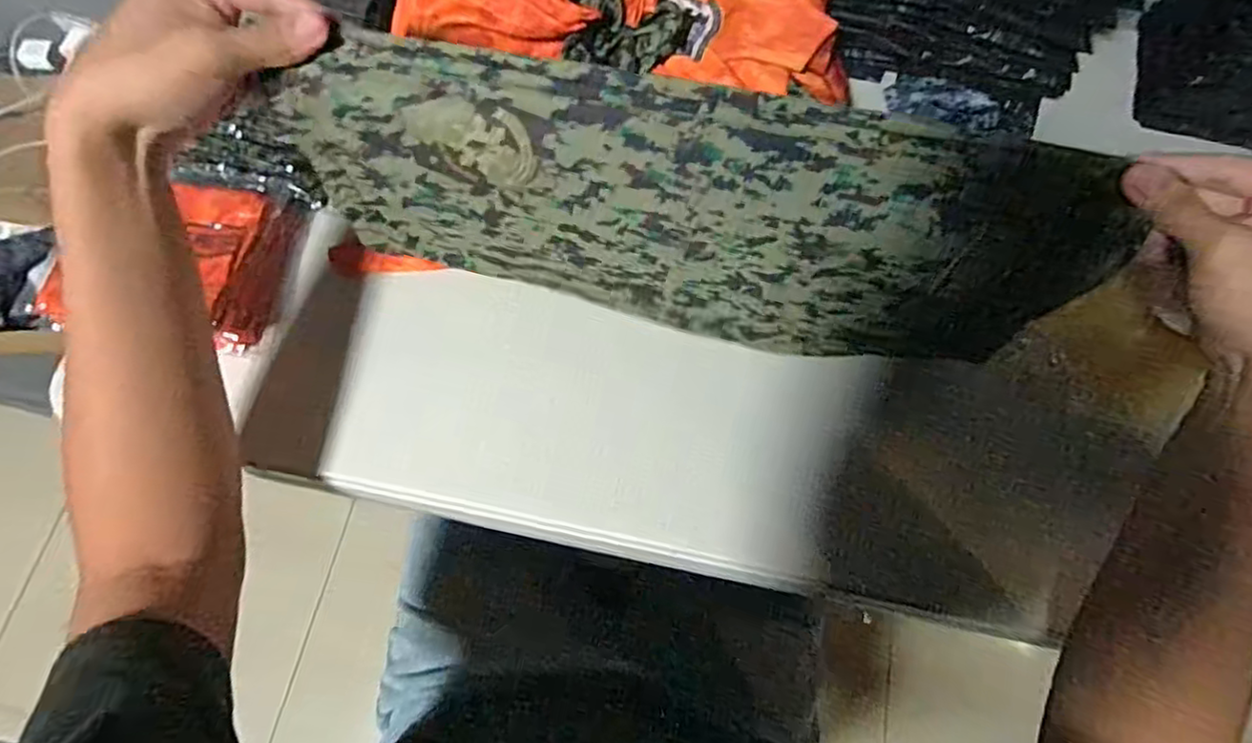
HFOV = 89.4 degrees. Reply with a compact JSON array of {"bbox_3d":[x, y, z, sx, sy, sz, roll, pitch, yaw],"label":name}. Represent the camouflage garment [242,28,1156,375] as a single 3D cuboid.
[{"bbox_3d":[0.036,-0.094,0.399,0.465,0.181,0.051,11,71,1],"label":"camouflage garment"}]

